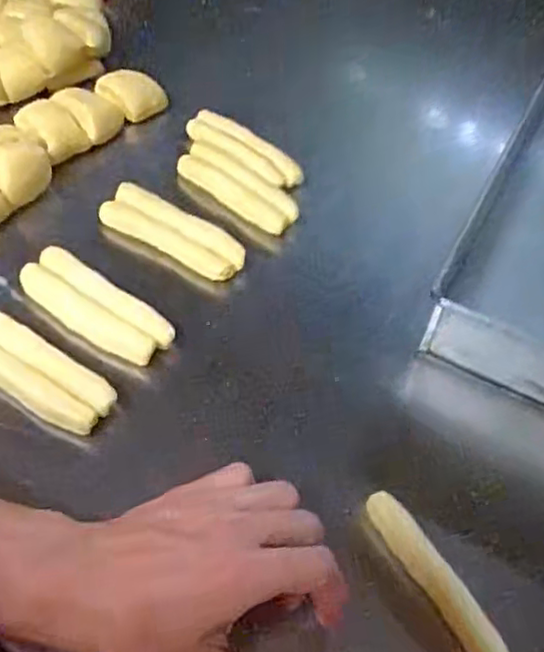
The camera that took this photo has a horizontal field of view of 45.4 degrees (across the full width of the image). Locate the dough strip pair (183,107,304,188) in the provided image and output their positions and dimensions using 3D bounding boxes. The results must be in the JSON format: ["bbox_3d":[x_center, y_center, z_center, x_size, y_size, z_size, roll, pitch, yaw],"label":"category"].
[{"bbox_3d":[-0.022,-0.139,0.515,0.106,0.012,0.032,35,59,20],"label":"dough strip pair"}]

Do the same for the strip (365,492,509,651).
[{"bbox_3d":[0.086,0.132,0.322,0.019,0.009,0.112,-25,59,-20],"label":"strip"}]

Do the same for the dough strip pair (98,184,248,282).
[{"bbox_3d":[-0.070,-0.067,0.457,0.110,0.014,0.033,27,57,16],"label":"dough strip pair"}]

